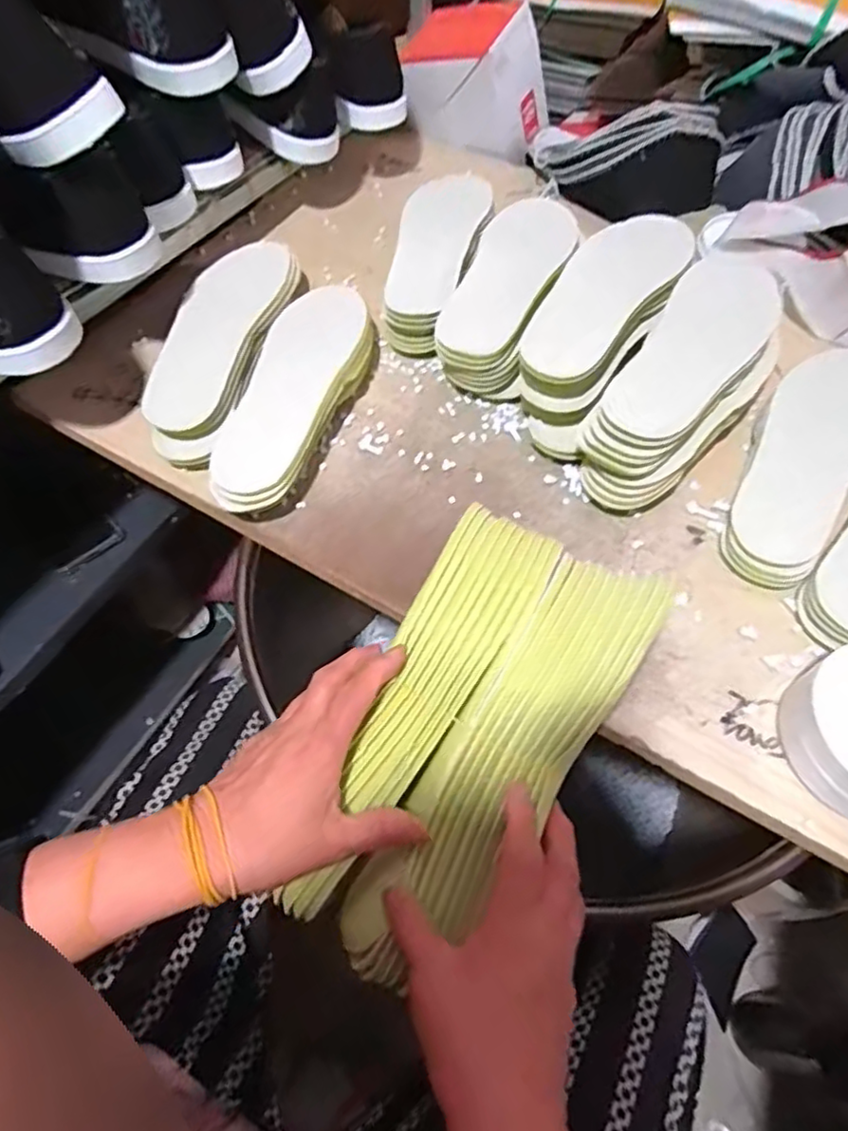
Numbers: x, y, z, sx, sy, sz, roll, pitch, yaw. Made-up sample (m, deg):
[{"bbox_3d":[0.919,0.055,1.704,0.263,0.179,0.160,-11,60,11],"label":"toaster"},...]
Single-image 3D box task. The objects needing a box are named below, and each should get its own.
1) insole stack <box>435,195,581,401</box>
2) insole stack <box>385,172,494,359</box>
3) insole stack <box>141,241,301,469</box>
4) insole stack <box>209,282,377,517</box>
[{"bbox_3d":[0.083,-0.258,0.589,0.083,0.070,0.237,17,59,8],"label":"insole stack"},{"bbox_3d":[0.012,-0.307,0.620,0.087,0.061,0.252,10,58,4],"label":"insole stack"},{"bbox_3d":[-0.187,-0.206,0.564,0.092,0.037,0.260,10,58,4],"label":"insole stack"},{"bbox_3d":[-0.108,-0.149,0.533,0.088,0.048,0.248,12,58,5],"label":"insole stack"}]

